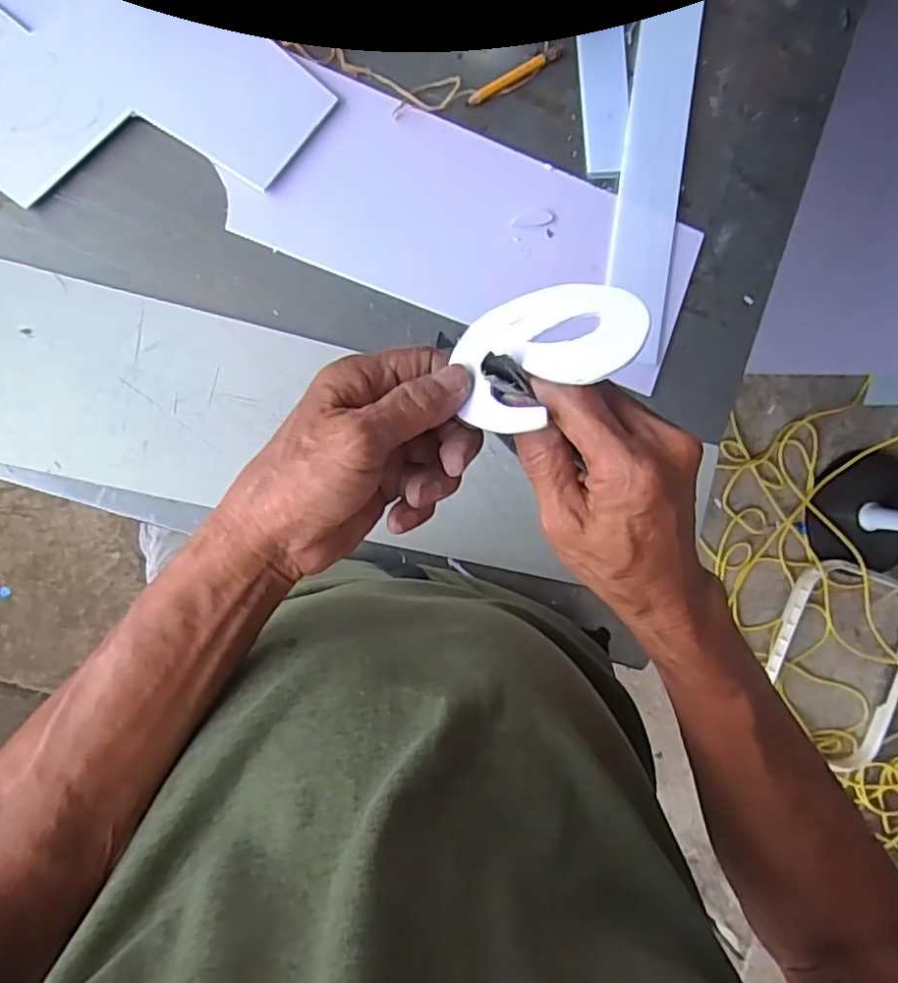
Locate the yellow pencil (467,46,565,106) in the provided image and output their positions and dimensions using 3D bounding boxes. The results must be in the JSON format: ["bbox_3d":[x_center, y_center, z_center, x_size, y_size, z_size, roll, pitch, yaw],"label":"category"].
[{"bbox_3d":[0.051,-0.318,0.482,0.085,0.008,0.010,-32,95,-7],"label":"yellow pencil"}]

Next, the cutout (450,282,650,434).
[{"bbox_3d":[0.041,-0.065,0.281,0.084,0.004,0.063,-34,62,14],"label":"cutout"}]

